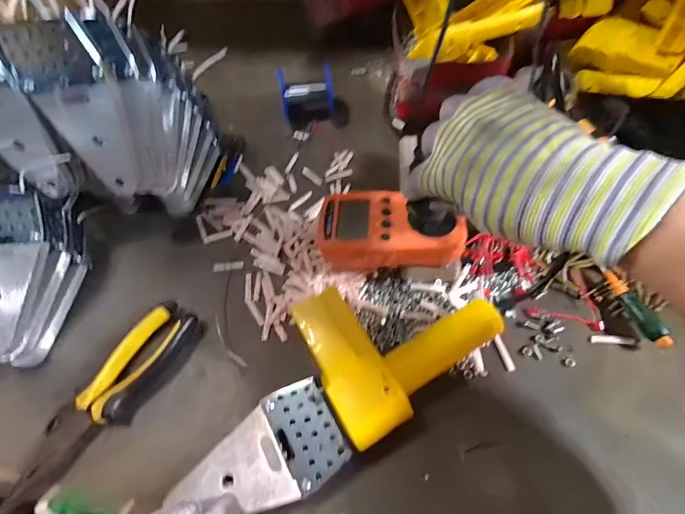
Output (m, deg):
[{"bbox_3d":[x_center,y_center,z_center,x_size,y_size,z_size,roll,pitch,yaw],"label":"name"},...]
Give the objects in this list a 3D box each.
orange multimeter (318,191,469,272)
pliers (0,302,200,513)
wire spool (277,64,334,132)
[{"bbox_3d":[0.041,-0.027,0.325,0.125,0.035,0.074,-2,59,0],"label":"orange multimeter"},{"bbox_3d":[-0.193,0.114,0.296,0.050,0.026,0.173,33,65,19],"label":"pliers"},{"bbox_3d":[-0.047,-0.212,0.473,0.069,0.060,0.059,-13,60,-6],"label":"wire spool"}]

